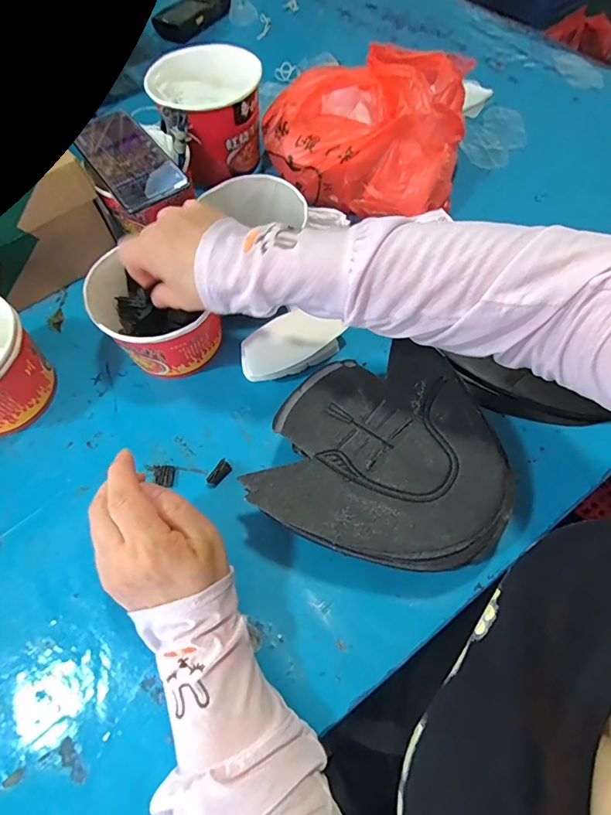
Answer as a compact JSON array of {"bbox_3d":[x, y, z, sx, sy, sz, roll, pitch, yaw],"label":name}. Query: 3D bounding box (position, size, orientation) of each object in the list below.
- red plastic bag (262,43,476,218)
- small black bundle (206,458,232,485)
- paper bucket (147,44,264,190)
[{"bbox_3d":[0.067,-0.329,0.517,0.230,0.126,0.192,10,63,7],"label":"red plastic bag"},{"bbox_3d":[-0.078,0.059,0.393,0.013,0.007,0.024,37,70,20],"label":"small black bundle"},{"bbox_3d":[-0.114,-0.365,0.554,0.132,0.105,0.113,-21,63,-8],"label":"paper bucket"}]

